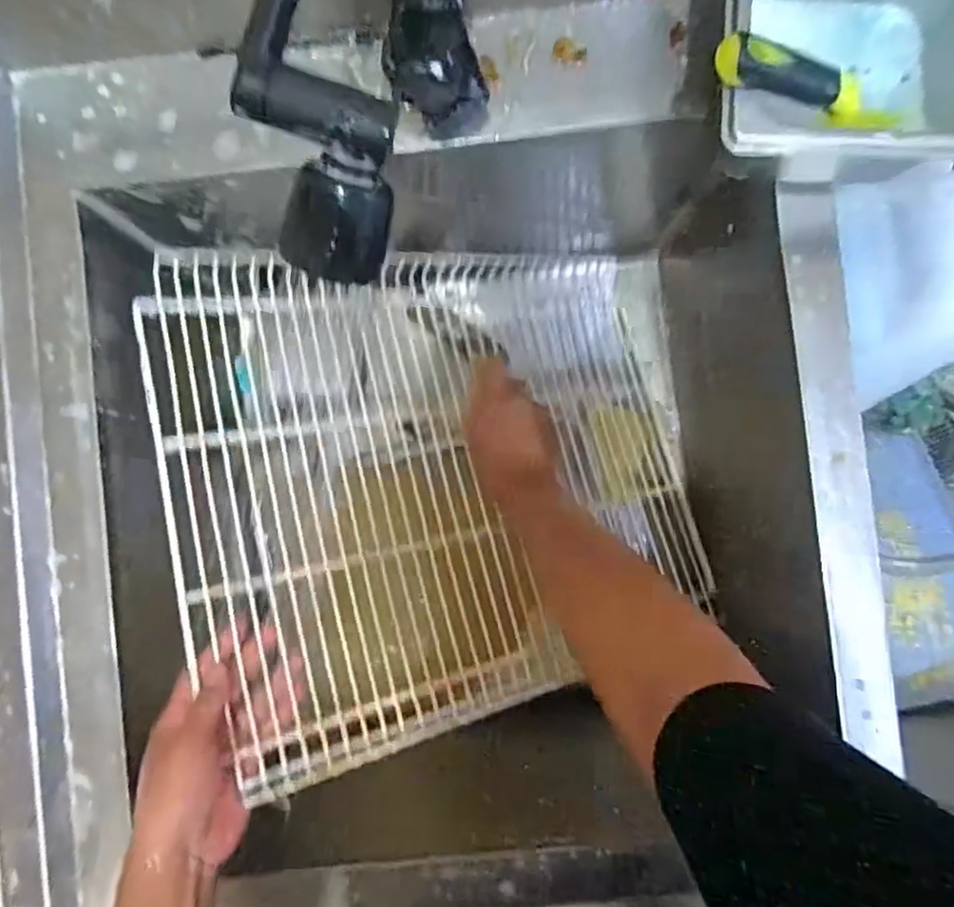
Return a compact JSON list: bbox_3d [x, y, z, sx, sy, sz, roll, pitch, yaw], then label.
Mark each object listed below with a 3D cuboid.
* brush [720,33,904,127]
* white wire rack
[{"bbox_3d":[0.192,-0.207,0.361,0.127,0.033,0.020,4,85,-26],"label":"brush"},{"bbox_3d":[-0.008,0.009,0.580,0.481,0.029,0.408,-10,78,-28],"label":"white wire rack"}]

